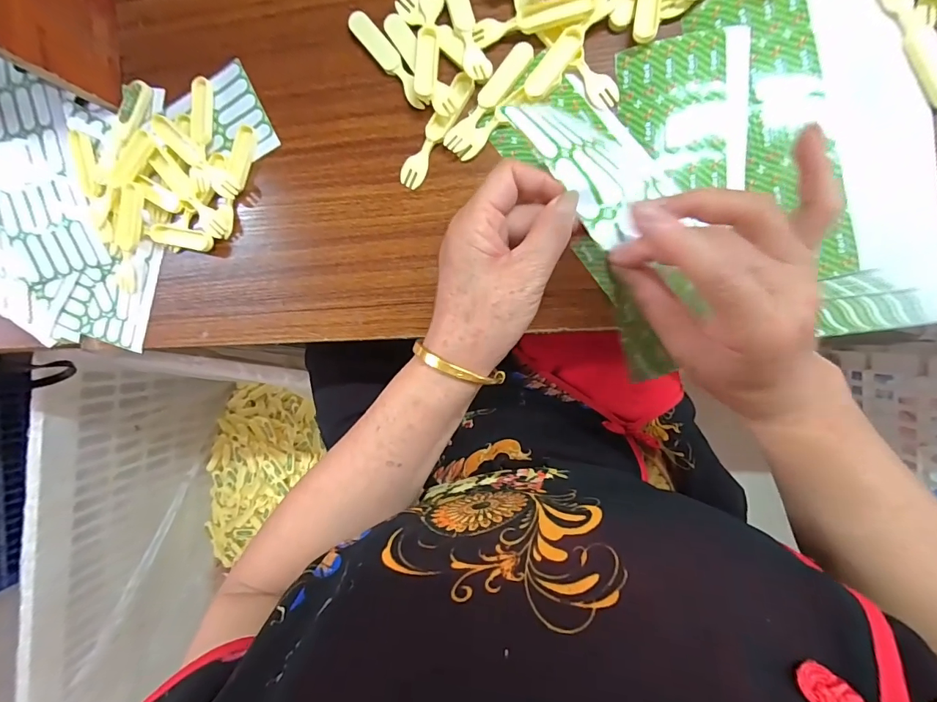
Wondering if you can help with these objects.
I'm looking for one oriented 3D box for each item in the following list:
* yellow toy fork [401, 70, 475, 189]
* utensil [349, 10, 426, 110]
[{"bbox_3d":[-0.027,-0.192,0.375,0.021,0.009,0.104,35,96,6],"label":"yellow toy fork"},{"bbox_3d":[-0.070,-0.256,0.375,0.019,0.013,0.102,-40,86,8],"label":"utensil"}]

